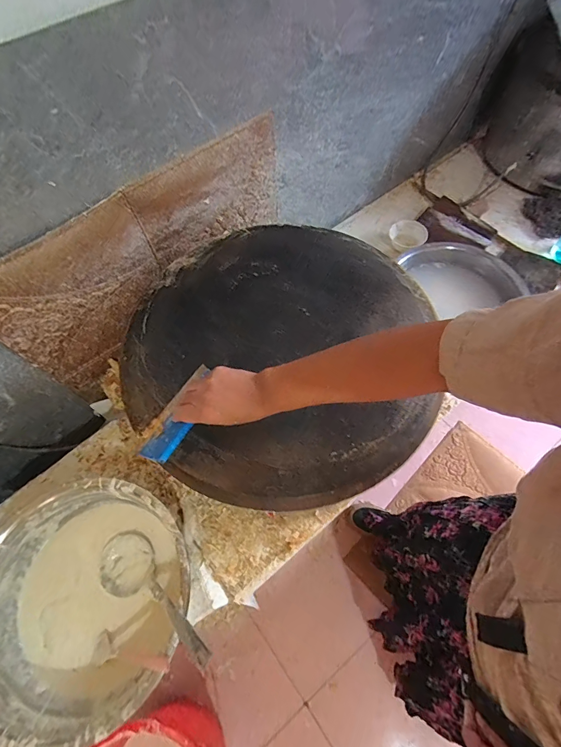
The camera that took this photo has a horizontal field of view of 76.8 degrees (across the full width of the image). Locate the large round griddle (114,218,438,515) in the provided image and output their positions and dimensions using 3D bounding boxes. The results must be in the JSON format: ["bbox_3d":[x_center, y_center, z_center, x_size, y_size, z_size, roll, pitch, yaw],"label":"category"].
[{"bbox_3d":[0.004,-0.053,0.607,0.517,0.033,0.511,-1,64,2],"label":"large round griddle"}]

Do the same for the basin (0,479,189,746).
[{"bbox_3d":[-0.349,0.416,0.671,0.379,0.176,0.371,-1,64,2],"label":"basin"}]

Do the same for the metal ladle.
[{"bbox_3d":[-0.235,0.395,0.641,0.333,0.065,0.111,8,58,46],"label":"metal ladle"}]

